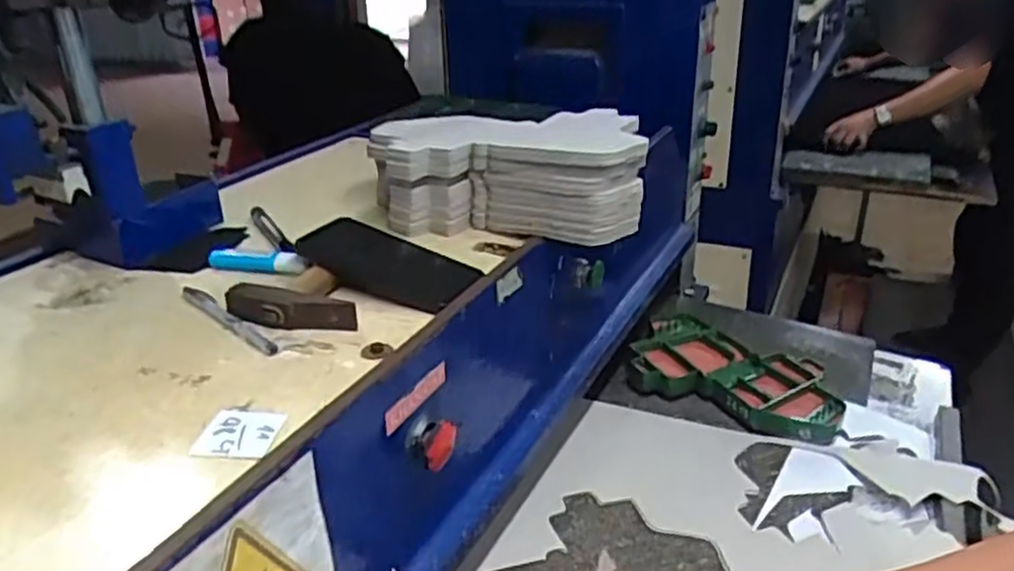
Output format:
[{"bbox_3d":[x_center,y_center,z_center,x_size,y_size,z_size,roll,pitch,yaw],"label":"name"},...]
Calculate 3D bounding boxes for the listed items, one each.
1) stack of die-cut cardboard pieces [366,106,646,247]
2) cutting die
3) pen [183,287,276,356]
[{"bbox_3d":[-0.002,-0.112,0.787,0.275,0.101,0.196,-2,26,-2],"label":"stack of die-cut cardboard pieces"},{"bbox_3d":[0.320,0.126,1.053,0.273,0.054,0.213,9,28,20],"label":"cutting die"},{"bbox_3d":[-0.227,0.026,0.609,0.145,0.006,0.015,23,35,39],"label":"pen"}]

